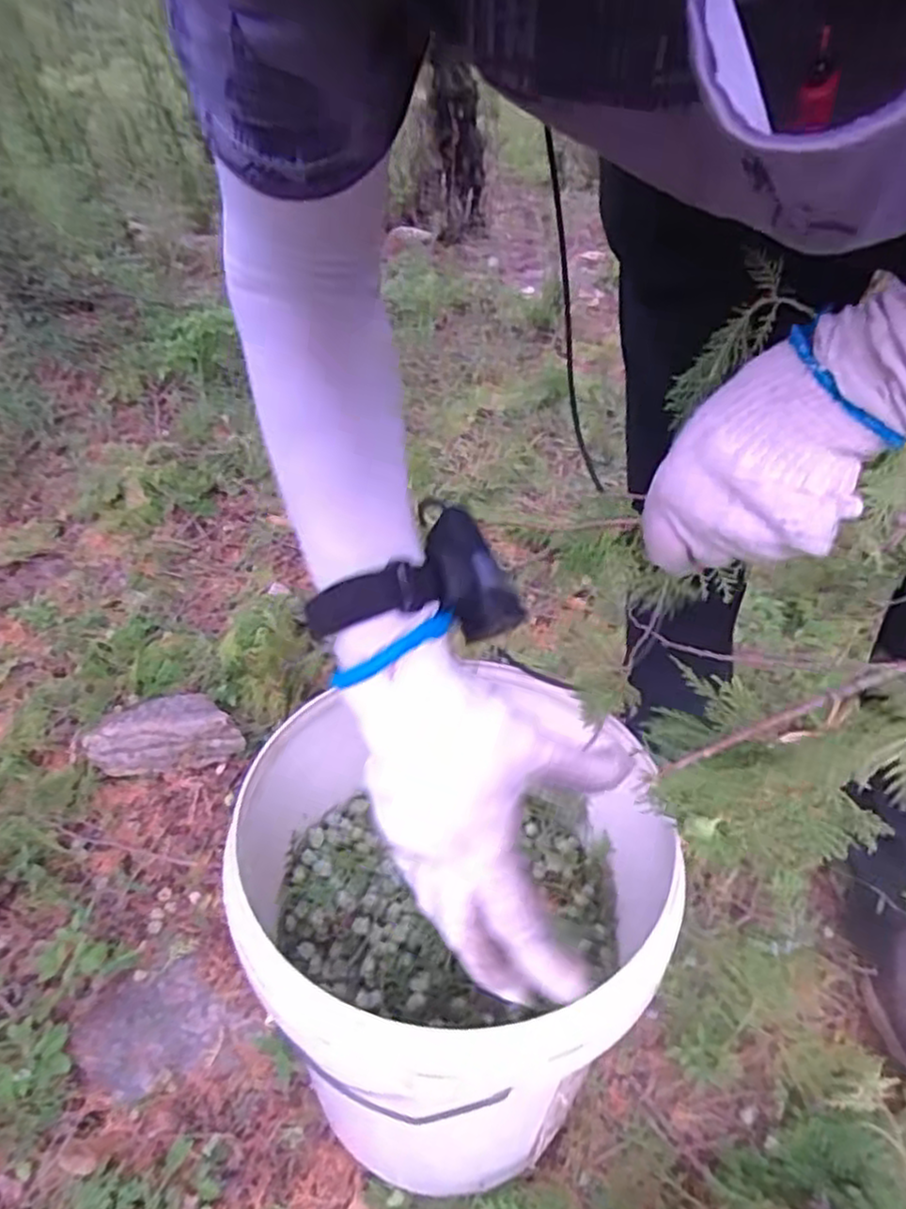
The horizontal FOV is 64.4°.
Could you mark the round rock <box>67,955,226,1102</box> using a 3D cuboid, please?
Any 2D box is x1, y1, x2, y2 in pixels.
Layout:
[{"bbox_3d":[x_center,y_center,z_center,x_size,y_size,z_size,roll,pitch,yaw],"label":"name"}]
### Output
[{"bbox_3d":[-0.299,0.414,0.704,0.132,0.026,0.110,-23,51,-12],"label":"round rock"}]

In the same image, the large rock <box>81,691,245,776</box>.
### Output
[{"bbox_3d":[-0.378,0.164,0.956,0.193,0.047,0.125,-7,49,1],"label":"large rock"}]

